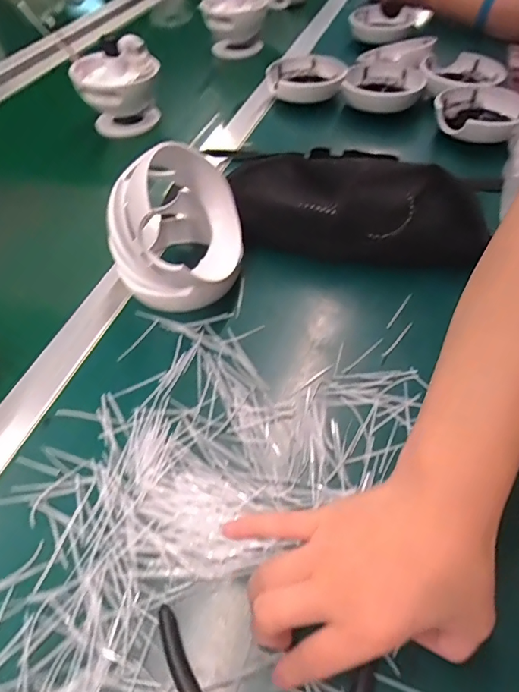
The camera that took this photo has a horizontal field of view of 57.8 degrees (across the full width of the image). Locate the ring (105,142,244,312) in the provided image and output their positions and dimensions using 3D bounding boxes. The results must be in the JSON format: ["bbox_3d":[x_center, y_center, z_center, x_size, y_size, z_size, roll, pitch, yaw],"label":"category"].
[{"bbox_3d":[-0.075,-0.101,0.413,0.108,0.122,0.126,5,49,6],"label":"ring"}]

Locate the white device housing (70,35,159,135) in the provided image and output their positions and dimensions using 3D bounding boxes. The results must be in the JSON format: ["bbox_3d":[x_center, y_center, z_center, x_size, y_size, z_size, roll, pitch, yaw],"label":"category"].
[{"bbox_3d":[-0.195,-0.363,0.660,0.094,0.101,0.090,11,50,11],"label":"white device housing"}]

